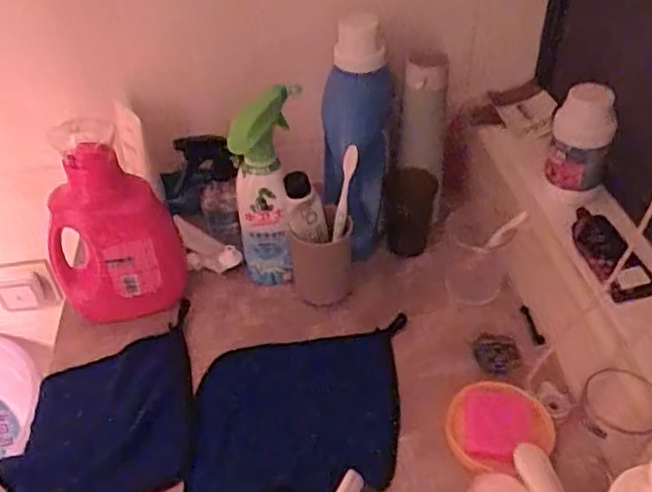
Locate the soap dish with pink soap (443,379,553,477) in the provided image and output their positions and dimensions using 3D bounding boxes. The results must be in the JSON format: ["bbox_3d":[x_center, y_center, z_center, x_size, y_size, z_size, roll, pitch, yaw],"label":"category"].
[{"bbox_3d":[0.162,0.168,0.625,0.089,0.026,0.090,-3,41,2],"label":"soap dish with pink soap"}]

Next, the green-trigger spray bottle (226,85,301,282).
[{"bbox_3d":[-0.069,-0.064,0.760,0.069,0.233,0.075,5,42,9],"label":"green-trigger spray bottle"}]

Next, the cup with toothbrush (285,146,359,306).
[{"bbox_3d":[-0.004,-0.017,0.749,0.075,0.171,0.066,1,42,5],"label":"cup with toothbrush"}]

